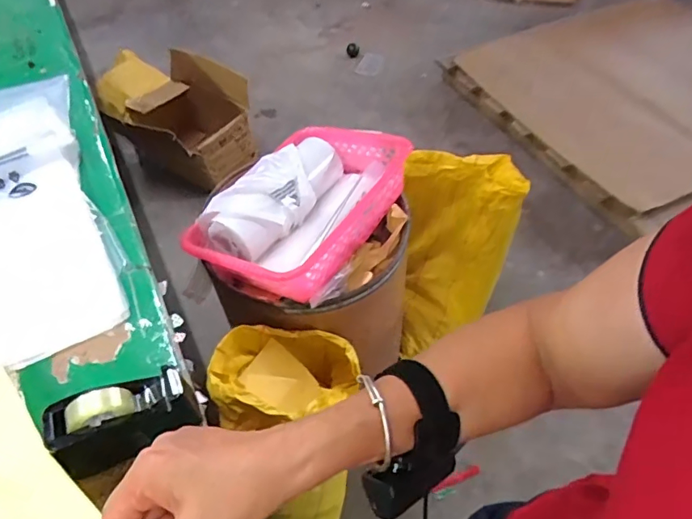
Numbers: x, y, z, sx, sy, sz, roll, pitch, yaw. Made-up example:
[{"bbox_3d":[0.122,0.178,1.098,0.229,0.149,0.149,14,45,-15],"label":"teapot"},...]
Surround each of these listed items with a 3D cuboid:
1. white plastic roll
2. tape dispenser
[{"bbox_3d":[-0.111,-0.110,0.827,0.101,0.072,0.271,30,58,24],"label":"white plastic roll"},{"bbox_3d":[-0.193,0.137,0.434,0.111,0.073,0.051,-23,53,-15],"label":"tape dispenser"}]

